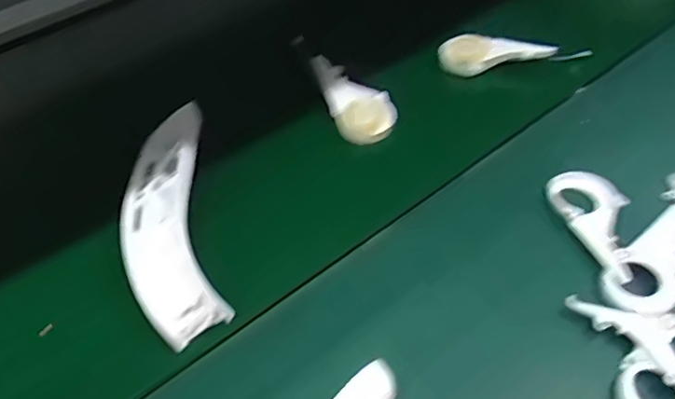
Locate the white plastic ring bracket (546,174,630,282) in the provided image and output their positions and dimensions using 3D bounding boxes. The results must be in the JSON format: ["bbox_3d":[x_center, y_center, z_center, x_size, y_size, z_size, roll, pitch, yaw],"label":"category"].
[{"bbox_3d":[0.185,0.013,0.401,0.049,0.007,0.088,-17,52,-16],"label":"white plastic ring bracket"}]

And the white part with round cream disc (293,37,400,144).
[{"bbox_3d":[0.002,-0.097,0.498,0.048,0.018,0.118,-31,70,-25],"label":"white part with round cream disc"}]

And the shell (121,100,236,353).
[{"bbox_3d":[-0.118,0.010,0.409,0.059,0.027,0.185,-10,50,-11],"label":"shell"}]

